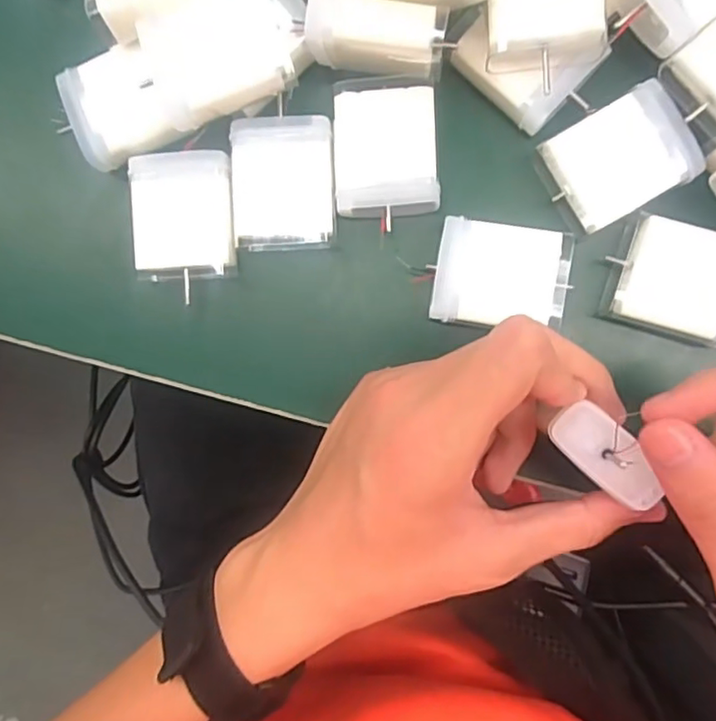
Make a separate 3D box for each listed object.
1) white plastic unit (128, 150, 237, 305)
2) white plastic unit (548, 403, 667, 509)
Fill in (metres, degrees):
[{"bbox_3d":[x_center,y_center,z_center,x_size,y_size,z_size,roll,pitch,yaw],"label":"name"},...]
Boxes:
[{"bbox_3d":[-0.072,-0.059,0.248,0.042,0.016,0.053,-2,90,5],"label":"white plastic unit"},{"bbox_3d":[0.084,0.032,0.200,0.019,0.006,0.040,-44,83,1],"label":"white plastic unit"}]

